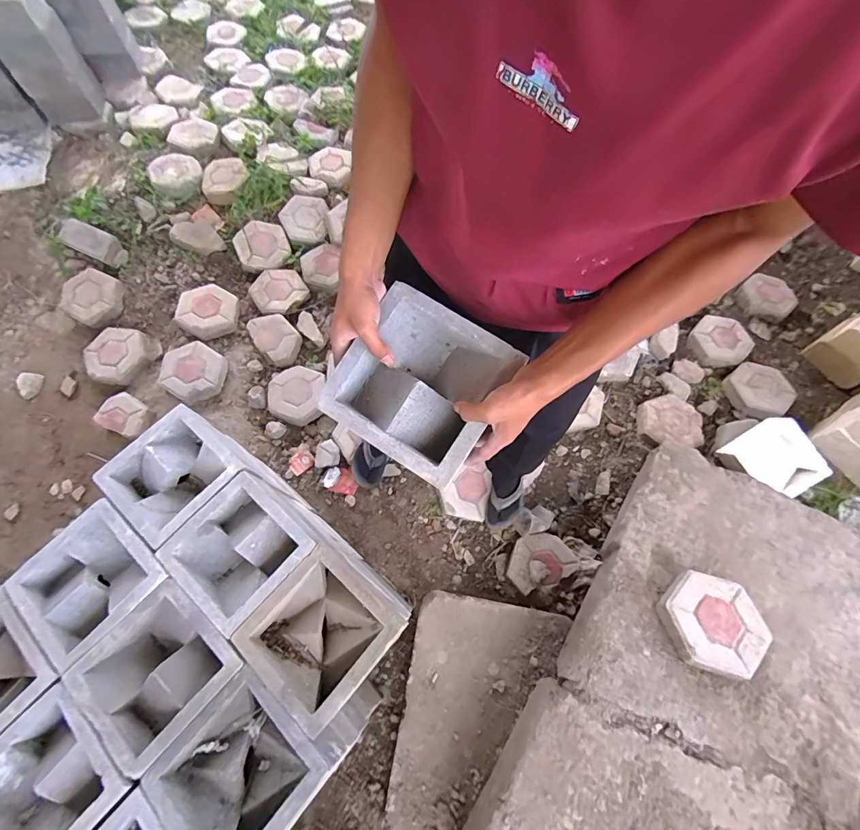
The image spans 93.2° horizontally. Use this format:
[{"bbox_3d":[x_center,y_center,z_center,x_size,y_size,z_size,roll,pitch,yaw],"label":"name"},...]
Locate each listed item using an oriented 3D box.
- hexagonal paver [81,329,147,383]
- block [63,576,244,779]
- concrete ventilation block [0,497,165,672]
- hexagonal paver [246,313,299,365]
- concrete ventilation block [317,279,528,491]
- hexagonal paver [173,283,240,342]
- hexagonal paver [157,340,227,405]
[{"bbox_3d":[-1.119,-0.217,1.447,0.180,0.053,0.207,18,69,5],"label":"hexagonal paver"},{"bbox_3d":[-0.435,0.410,0.666,0.197,0.076,0.192,40,73,13],"label":"block"},{"bbox_3d":[-0.590,0.282,0.712,0.210,0.080,0.205,41,73,13],"label":"concrete ventilation block"},{"bbox_3d":[-0.562,-0.282,1.496,0.151,0.059,0.210,-31,73,-13],"label":"hexagonal paver"},{"bbox_3d":[-0.011,-0.037,0.551,0.202,0.095,0.199,32,86,7],"label":"concrete ventilation block"},{"bbox_3d":[-0.829,-0.389,1.511,0.203,0.056,0.227,2,69,-1],"label":"hexagonal paver"},{"bbox_3d":[-0.828,-0.154,1.417,0.204,0.071,0.200,30,71,9],"label":"hexagonal paver"}]

